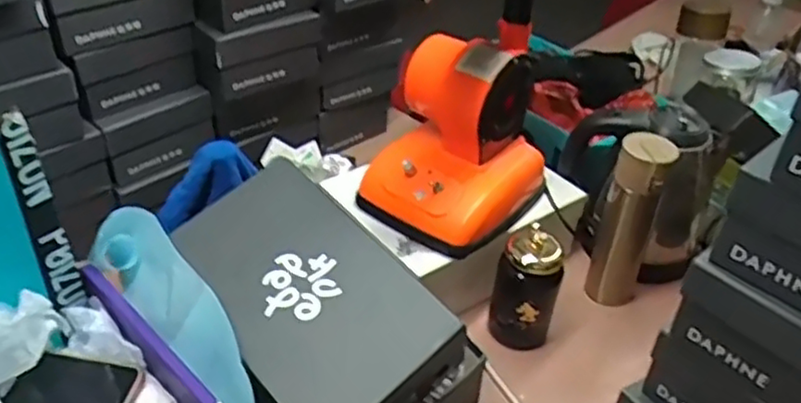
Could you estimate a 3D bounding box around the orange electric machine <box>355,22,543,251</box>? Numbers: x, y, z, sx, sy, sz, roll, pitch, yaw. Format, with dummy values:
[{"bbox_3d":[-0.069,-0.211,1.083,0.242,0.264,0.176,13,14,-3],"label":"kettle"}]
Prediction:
[{"bbox_3d":[0.071,-0.082,0.854,0.178,0.199,0.191,26,43,26],"label":"orange electric machine"}]

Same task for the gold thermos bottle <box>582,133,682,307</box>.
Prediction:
[{"bbox_3d":[0.289,0.027,0.877,0.065,0.238,0.058,14,39,13],"label":"gold thermos bottle"}]

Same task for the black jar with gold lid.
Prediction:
[{"bbox_3d":[0.152,0.105,0.841,0.074,0.171,0.060,11,38,9],"label":"black jar with gold lid"}]

